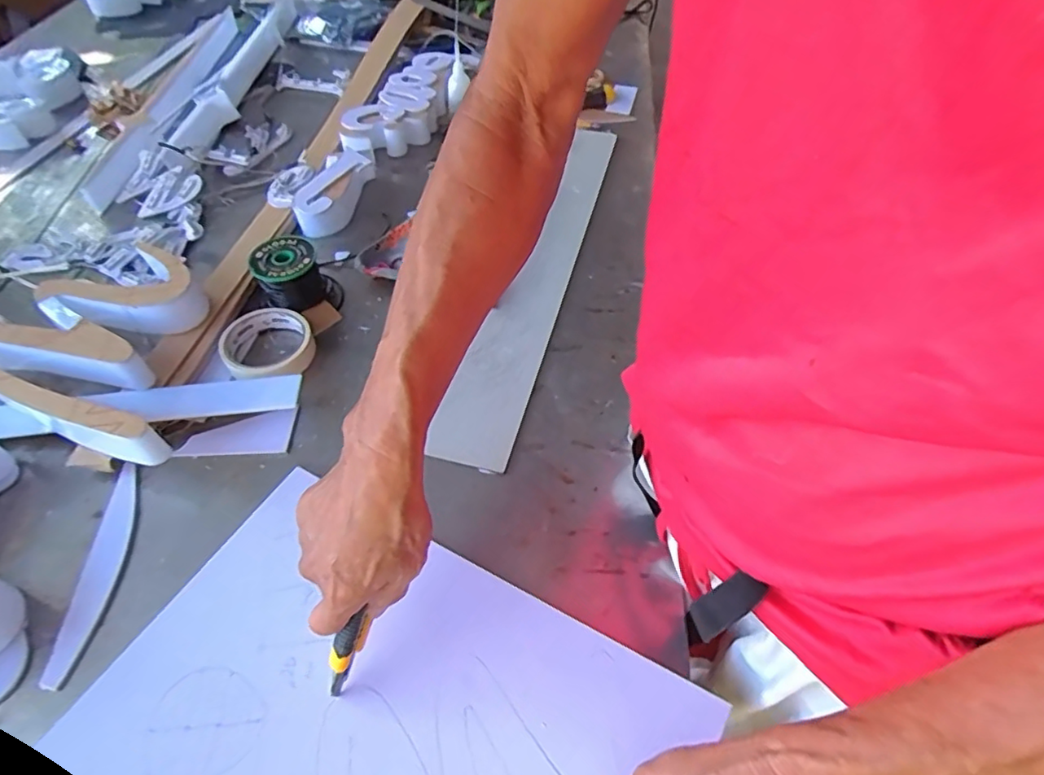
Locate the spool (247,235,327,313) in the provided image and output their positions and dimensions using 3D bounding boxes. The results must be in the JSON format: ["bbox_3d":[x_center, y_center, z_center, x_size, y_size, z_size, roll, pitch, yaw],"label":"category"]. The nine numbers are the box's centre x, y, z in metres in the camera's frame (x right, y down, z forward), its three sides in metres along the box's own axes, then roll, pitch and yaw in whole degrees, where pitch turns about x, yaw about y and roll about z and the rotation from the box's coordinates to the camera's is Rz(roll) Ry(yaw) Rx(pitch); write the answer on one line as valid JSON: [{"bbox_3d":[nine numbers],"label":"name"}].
[{"bbox_3d":[-0.254,-0.123,0.627,0.067,0.056,0.065,0,53,0],"label":"spool"}]

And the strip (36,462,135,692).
[{"bbox_3d":[-0.337,0.143,0.459,0.030,0.009,0.172,-2,53,-2],"label":"strip"}]

